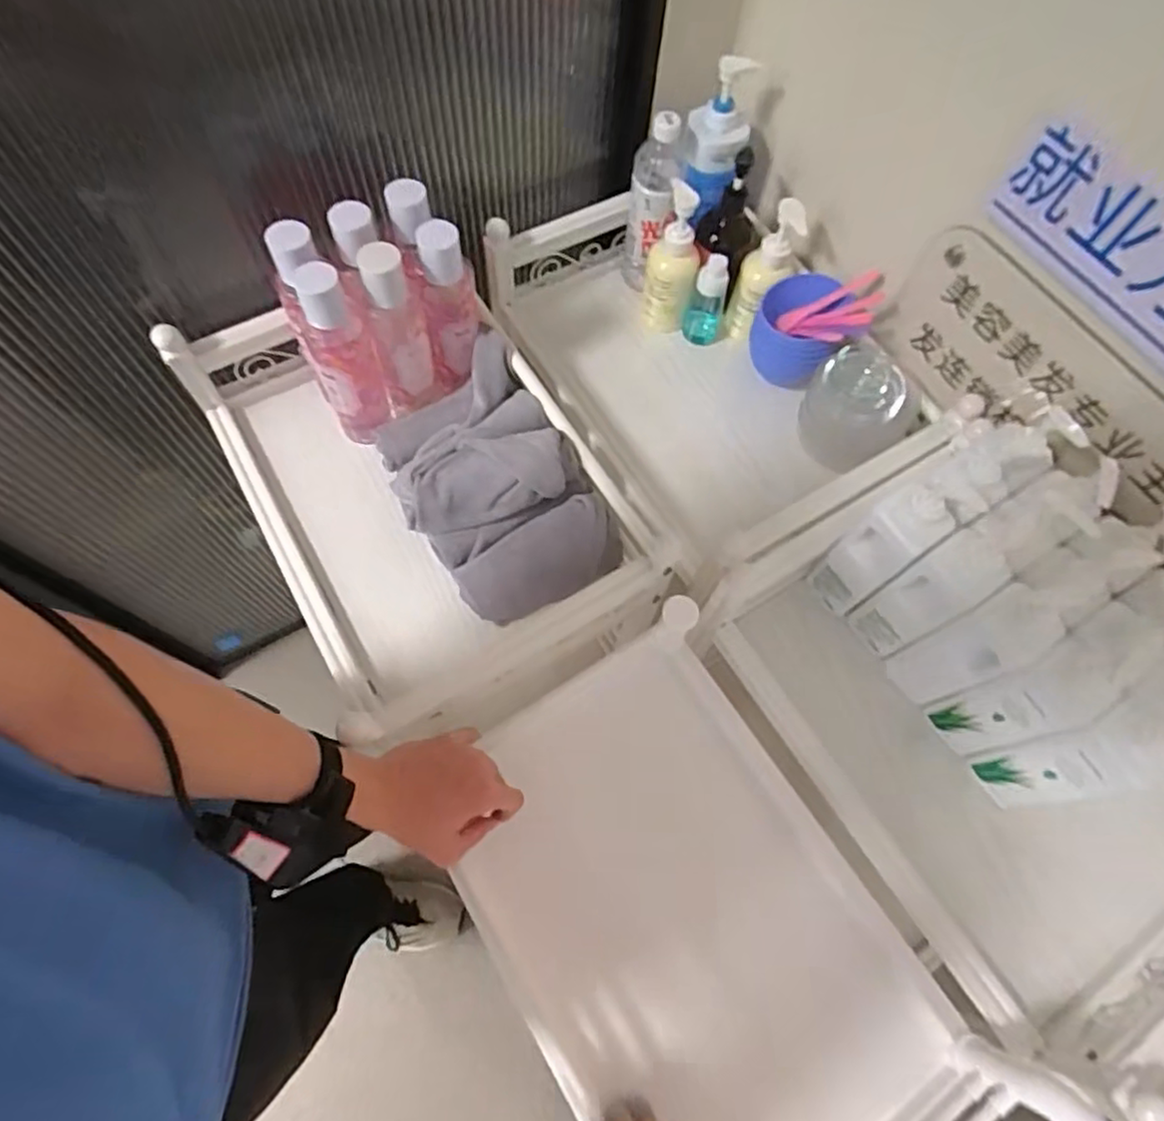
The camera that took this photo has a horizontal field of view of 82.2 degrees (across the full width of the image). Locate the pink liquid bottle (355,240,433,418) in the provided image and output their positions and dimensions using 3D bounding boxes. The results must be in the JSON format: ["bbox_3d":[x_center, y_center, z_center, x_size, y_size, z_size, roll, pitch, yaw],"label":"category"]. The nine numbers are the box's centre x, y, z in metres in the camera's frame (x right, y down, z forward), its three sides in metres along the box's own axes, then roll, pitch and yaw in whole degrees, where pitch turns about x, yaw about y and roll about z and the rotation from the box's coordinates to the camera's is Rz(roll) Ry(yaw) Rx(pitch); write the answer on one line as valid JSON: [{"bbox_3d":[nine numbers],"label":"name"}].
[{"bbox_3d":[-0.200,-0.243,0.721,0.062,0.205,0.053,-17,67,-9],"label":"pink liquid bottle"}]

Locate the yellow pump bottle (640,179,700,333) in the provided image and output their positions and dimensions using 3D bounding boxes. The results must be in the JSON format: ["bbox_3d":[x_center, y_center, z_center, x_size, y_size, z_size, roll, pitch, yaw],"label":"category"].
[{"bbox_3d":[0.108,-0.361,0.810,0.061,0.179,0.050,9,65,2],"label":"yellow pump bottle"}]

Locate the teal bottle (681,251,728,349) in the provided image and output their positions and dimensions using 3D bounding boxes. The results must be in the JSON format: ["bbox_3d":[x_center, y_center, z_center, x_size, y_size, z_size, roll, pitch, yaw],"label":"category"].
[{"bbox_3d":[0.156,-0.323,0.830,0.049,0.122,0.040,15,66,5],"label":"teal bottle"}]

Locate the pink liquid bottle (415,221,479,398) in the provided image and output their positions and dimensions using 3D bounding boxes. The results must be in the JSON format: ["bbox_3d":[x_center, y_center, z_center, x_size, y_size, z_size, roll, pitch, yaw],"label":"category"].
[{"bbox_3d":[-0.144,-0.269,0.732,0.058,0.196,0.053,-4,66,-3],"label":"pink liquid bottle"}]

